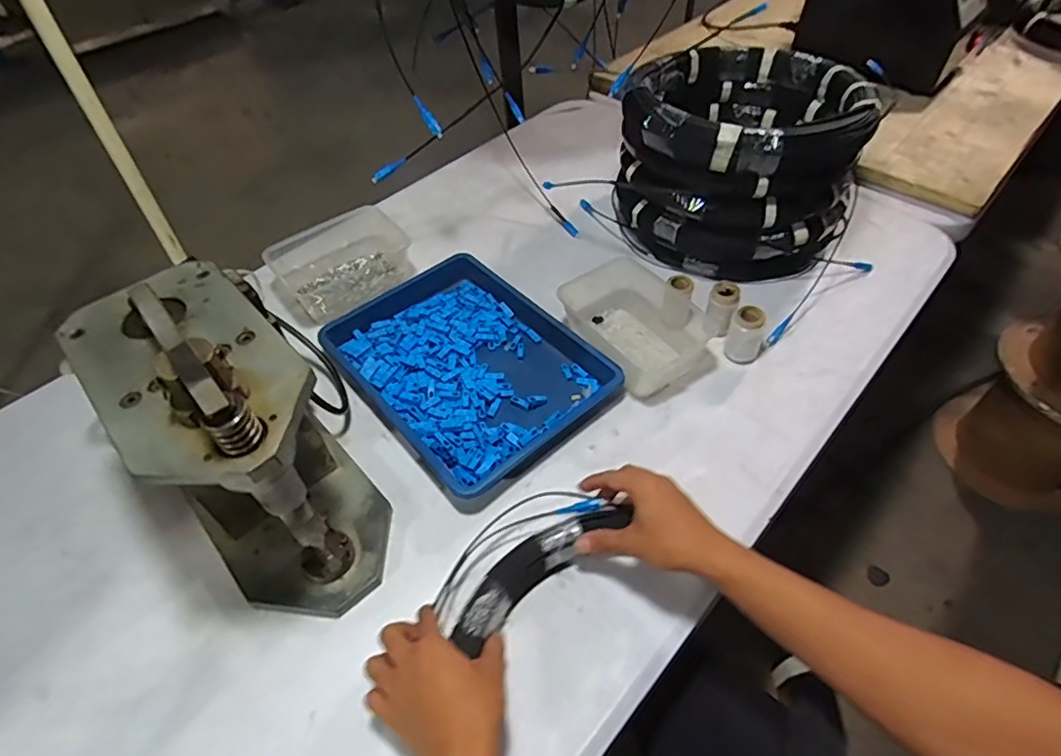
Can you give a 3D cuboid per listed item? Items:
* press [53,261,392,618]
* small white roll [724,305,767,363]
[{"bbox_3d":[-0.250,0.046,0.509,0.154,0.266,0.260,-36,58,-26],"label":"press"},{"bbox_3d":[0.257,-0.051,0.695,0.040,0.067,0.033,20,53,18],"label":"small white roll"}]

